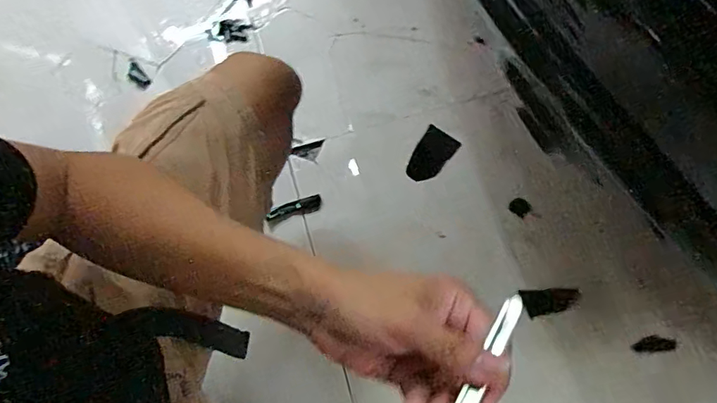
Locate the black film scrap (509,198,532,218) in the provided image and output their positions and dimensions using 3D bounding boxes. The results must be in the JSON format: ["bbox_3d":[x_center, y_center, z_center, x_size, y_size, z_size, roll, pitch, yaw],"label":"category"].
[{"bbox_3d":[0.266,0.009,0.796,0.032,0.004,0.029,35,82,13],"label":"black film scrap"}]

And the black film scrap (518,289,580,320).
[{"bbox_3d":[0.294,0.150,0.741,0.085,0.004,0.042,-14,68,-3],"label":"black film scrap"}]

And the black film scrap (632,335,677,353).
[{"bbox_3d":[0.431,0.208,0.707,0.061,0.004,0.021,-5,68,1],"label":"black film scrap"}]

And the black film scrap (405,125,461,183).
[{"bbox_3d":[0.125,-0.079,0.843,0.061,0.004,0.106,34,73,12],"label":"black film scrap"}]

